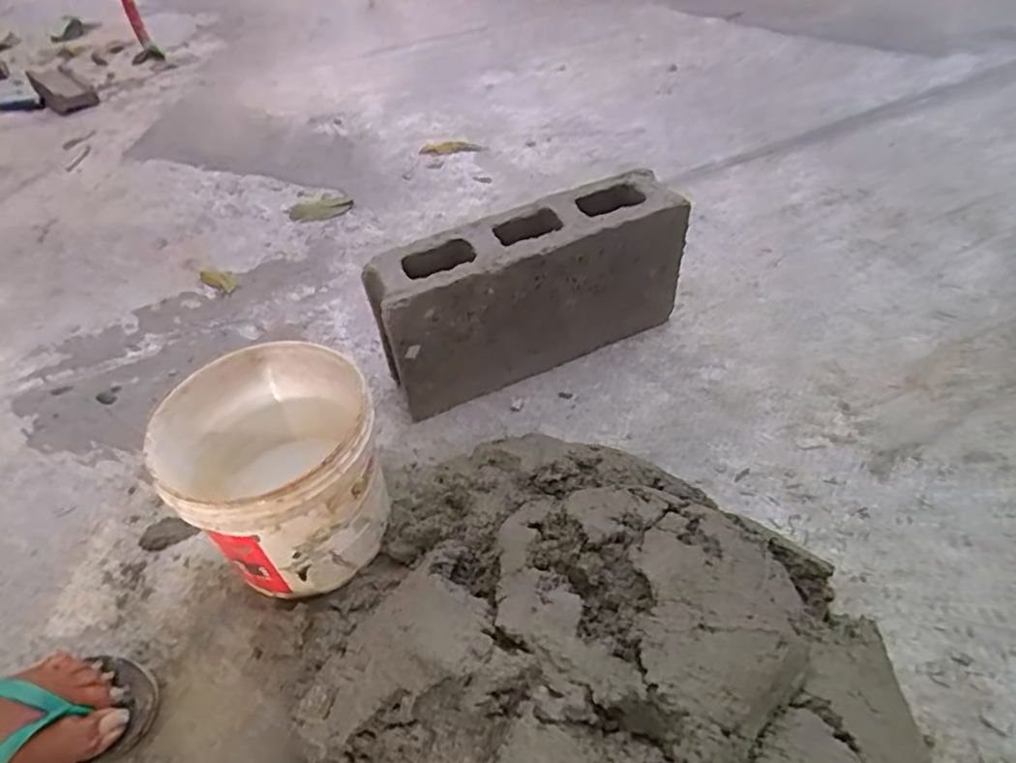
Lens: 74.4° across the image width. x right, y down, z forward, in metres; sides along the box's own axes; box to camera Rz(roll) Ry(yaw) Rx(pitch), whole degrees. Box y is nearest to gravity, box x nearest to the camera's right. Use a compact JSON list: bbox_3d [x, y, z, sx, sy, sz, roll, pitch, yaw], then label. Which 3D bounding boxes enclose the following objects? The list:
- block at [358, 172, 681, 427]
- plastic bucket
[{"bbox_3d":[0.027,-0.104,0.843,0.390,0.199,0.106,-22,46,-14],"label":"block"},{"bbox_3d":[-0.221,0.094,0.675,0.183,0.190,0.202,-17,45,-9],"label":"plastic bucket"}]

